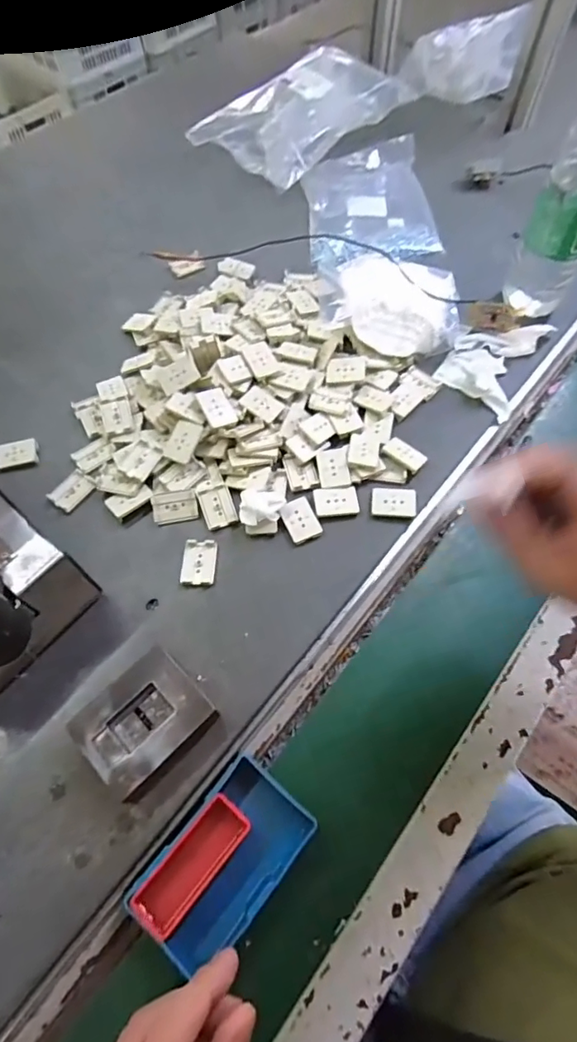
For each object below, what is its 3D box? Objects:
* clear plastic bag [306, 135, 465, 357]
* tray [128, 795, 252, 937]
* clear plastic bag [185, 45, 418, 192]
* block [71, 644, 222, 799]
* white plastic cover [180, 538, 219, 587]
[{"bbox_3d":[0.105,-0.339,0.587,0.150,0.043,0.362,-3,62,-2],"label":"clear plastic bag"},{"bbox_3d":[-0.062,0.227,0.339,0.032,0.028,0.080,37,68,17],"label":"tray"},{"bbox_3d":[0.024,-0.560,0.693,0.268,0.072,0.169,-41,70,-19],"label":"clear plastic bag"},{"bbox_3d":[-0.098,0.140,0.352,0.079,0.029,0.065,-41,70,-19],"label":"block"},{"bbox_3d":[-0.074,0.035,0.422,0.027,0.004,0.041,2,62,1],"label":"white plastic cover"}]

